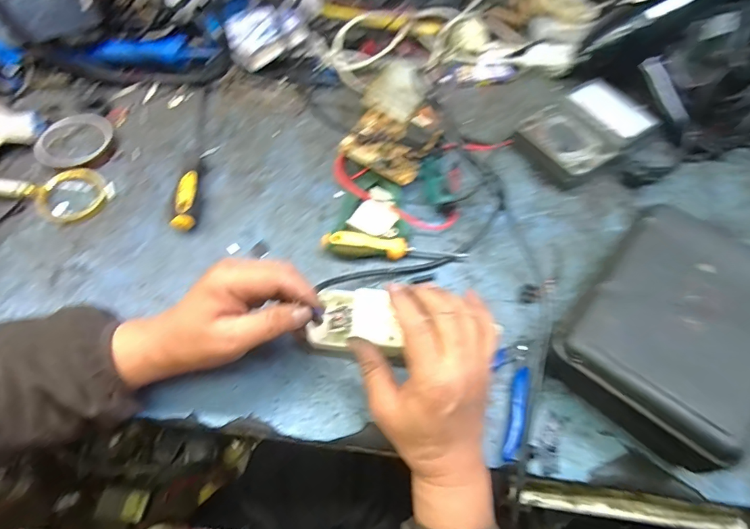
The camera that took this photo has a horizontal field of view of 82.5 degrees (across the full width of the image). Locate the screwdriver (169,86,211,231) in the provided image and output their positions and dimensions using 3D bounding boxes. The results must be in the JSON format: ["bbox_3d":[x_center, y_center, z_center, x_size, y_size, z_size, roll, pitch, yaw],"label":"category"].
[{"bbox_3d":[-0.223,-0.150,0.544,0.026,0.035,0.258,-2,58,-6],"label":"screwdriver"}]

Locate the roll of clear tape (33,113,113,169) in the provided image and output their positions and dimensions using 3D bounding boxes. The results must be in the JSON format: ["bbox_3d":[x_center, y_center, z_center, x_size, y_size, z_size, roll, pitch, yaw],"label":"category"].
[{"bbox_3d":[-0.382,-0.156,0.547,0.090,0.013,0.090,2,58,-3],"label":"roll of clear tape"}]

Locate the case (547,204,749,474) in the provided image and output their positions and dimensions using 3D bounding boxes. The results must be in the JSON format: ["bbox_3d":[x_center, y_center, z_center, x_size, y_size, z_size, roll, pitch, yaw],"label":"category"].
[{"bbox_3d":[0.290,0.058,0.422,0.155,0.081,0.232,38,63,18],"label":"case"}]

